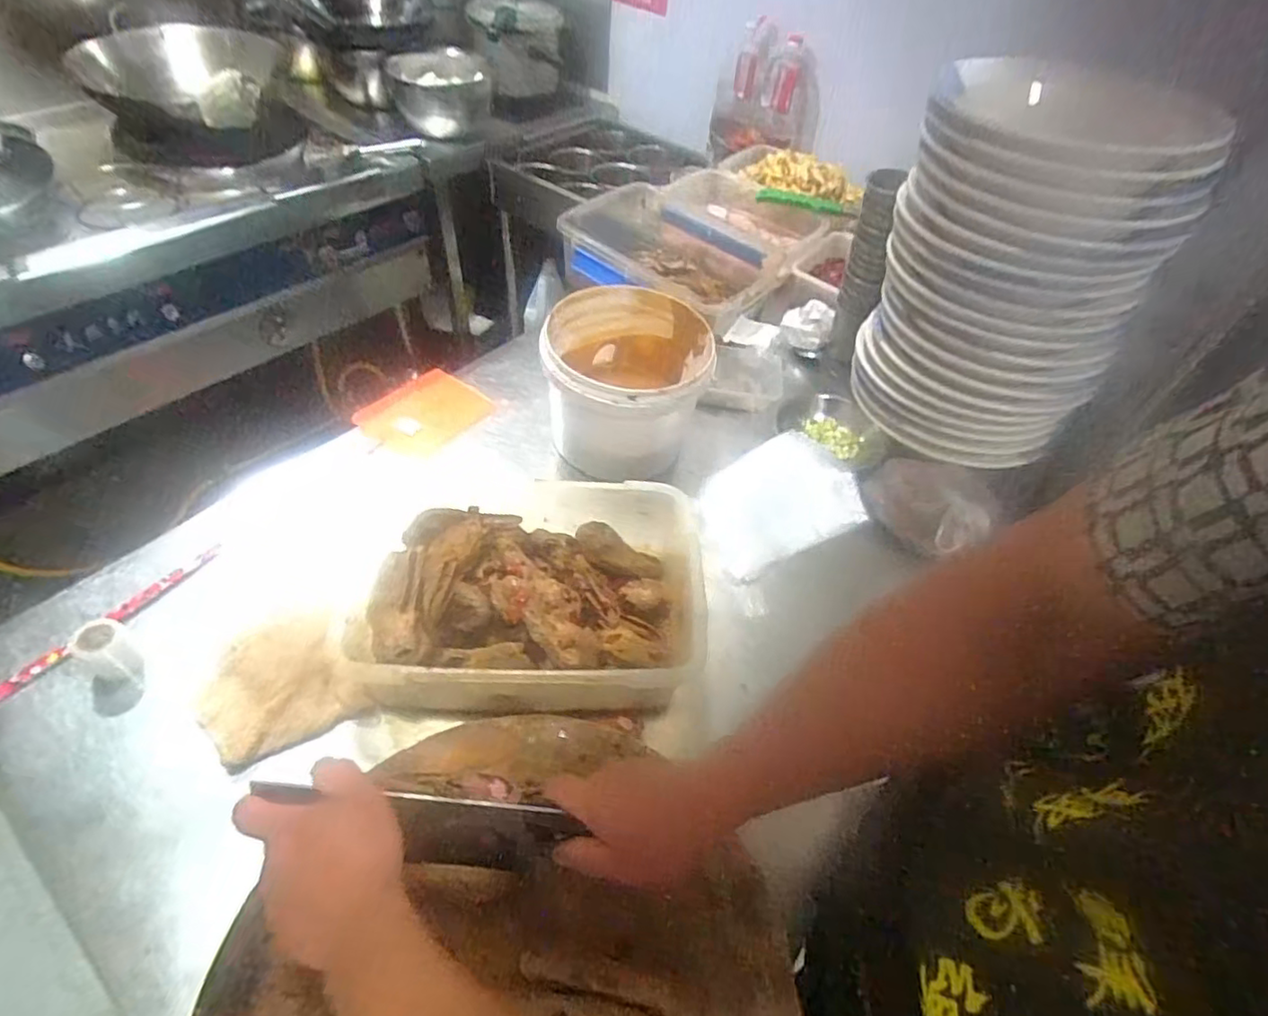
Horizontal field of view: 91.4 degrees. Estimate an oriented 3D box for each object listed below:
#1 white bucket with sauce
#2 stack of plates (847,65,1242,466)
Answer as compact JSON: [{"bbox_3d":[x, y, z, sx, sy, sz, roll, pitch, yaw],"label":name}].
[{"bbox_3d":[-0.011,-0.169,0.854,0.205,0.172,0.222,3,48,-3],"label":"white bucket with sauce"},{"bbox_3d":[0.491,-0.311,0.817,0.289,0.376,0.335,25,50,17],"label":"stack of plates"}]

